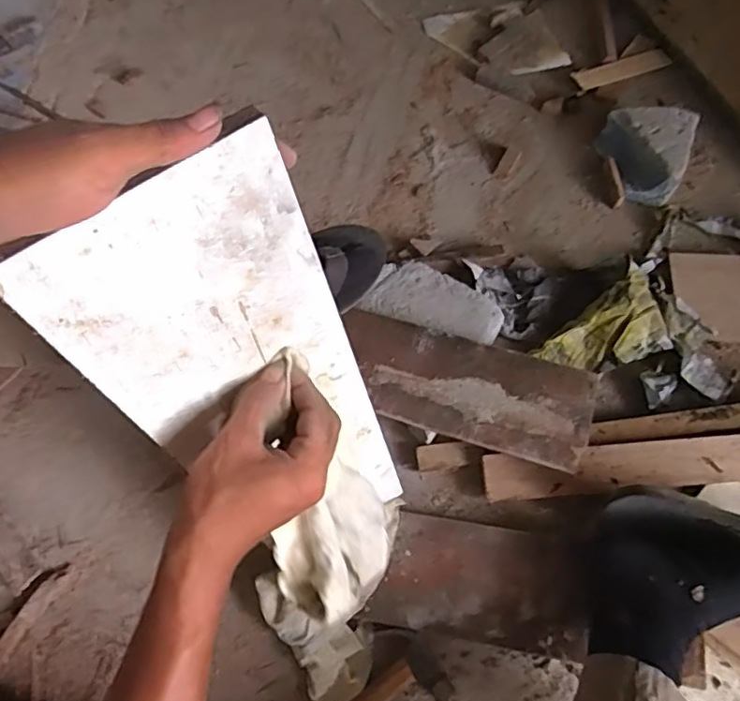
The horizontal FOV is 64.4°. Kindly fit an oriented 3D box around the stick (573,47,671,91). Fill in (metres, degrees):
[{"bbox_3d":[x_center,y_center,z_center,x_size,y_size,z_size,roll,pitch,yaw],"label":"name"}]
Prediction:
[{"bbox_3d":[0.418,-0.463,0.965,0.169,0.008,0.040,-20,67,-6],"label":"stick"}]

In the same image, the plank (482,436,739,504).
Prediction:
[{"bbox_3d":[0.303,0.136,0.681,0.339,0.031,0.049,-5,67,1],"label":"plank"}]

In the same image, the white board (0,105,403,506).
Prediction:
[{"bbox_3d":[-0.072,0.045,0.440,0.147,0.421,0.005,-34,55,-12],"label":"white board"}]

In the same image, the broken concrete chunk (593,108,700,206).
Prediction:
[{"bbox_3d":[0.392,-0.287,0.856,0.118,0.071,0.130,20,69,11],"label":"broken concrete chunk"}]

